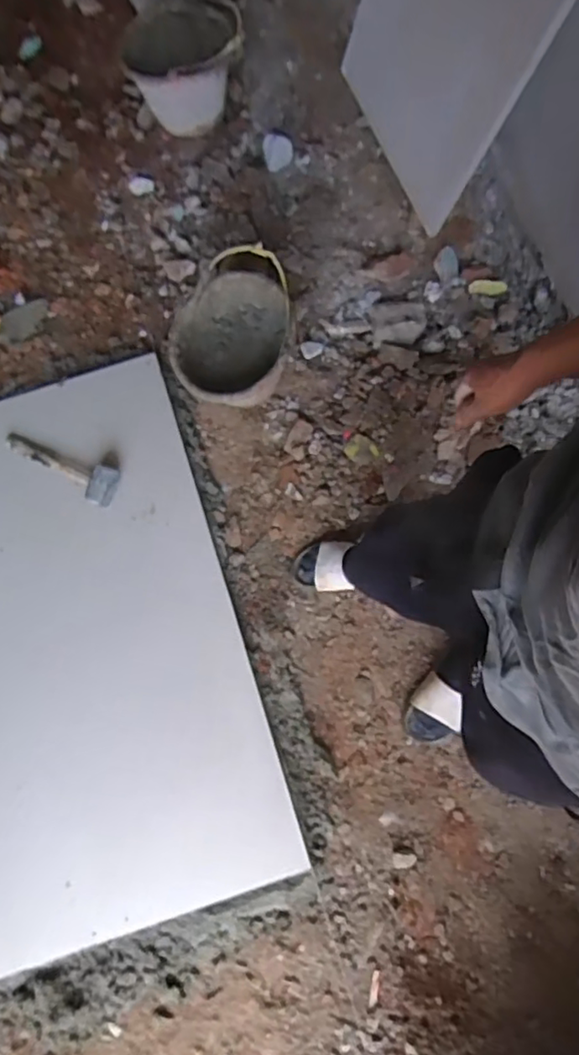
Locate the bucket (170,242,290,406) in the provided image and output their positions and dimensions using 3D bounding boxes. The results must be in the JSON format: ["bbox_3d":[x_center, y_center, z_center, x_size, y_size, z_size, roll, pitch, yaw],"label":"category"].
[{"bbox_3d":[-0.125,-0.411,1.313,0.252,0.231,0.305,8,76,4],"label":"bucket"}]

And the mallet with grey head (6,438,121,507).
[{"bbox_3d":[-0.541,-0.141,1.350,0.307,0.050,0.093,22,77,7],"label":"mallet with grey head"}]

